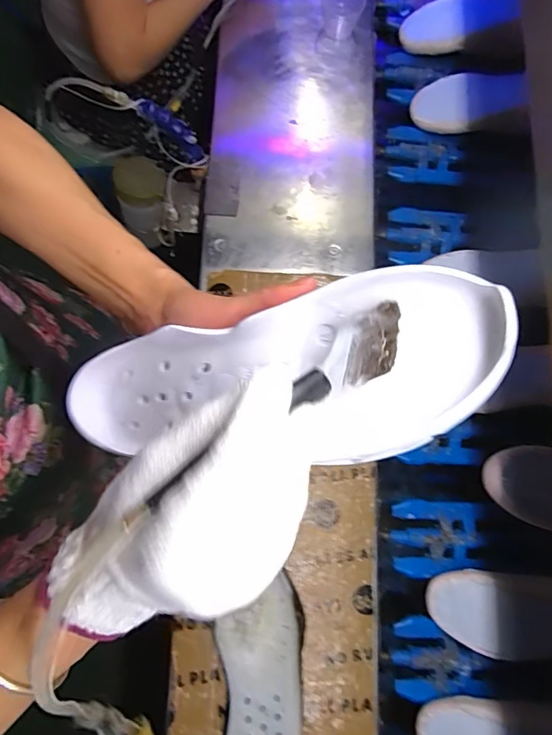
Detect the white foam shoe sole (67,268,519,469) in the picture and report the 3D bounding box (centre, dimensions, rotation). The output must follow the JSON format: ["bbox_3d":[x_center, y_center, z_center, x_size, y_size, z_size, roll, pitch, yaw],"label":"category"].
[{"bbox_3d":[-0.012,0.003,0.273,0.255,0.037,0.090,-6,75,25],"label":"white foam shoe sole"}]

